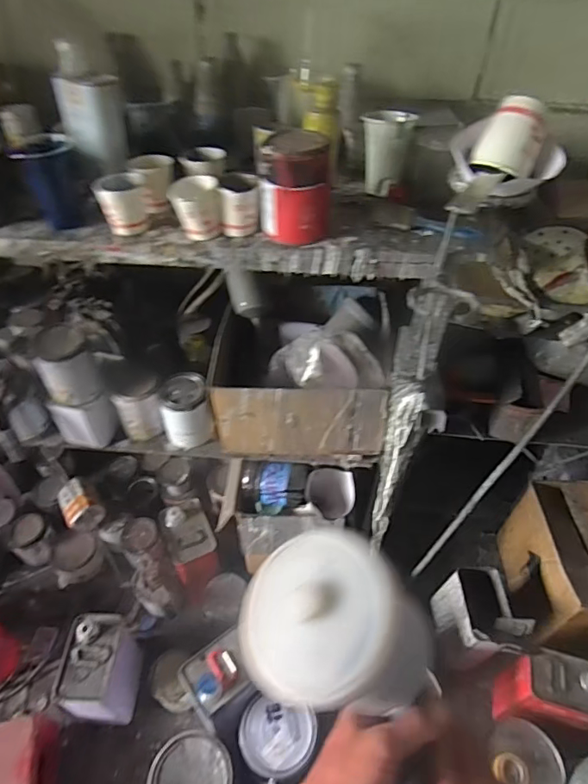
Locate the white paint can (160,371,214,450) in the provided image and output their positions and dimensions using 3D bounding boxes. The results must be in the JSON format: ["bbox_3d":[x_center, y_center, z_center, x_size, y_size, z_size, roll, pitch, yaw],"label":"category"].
[{"bbox_3d":[-0.239,0.049,1.084,0.106,0.144,0.119,-8,47,-10],"label":"white paint can"}]

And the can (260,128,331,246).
[{"bbox_3d":[0.003,-0.319,0.753,0.107,0.138,0.102,1,46,-1],"label":"can"}]

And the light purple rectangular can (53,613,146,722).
[{"bbox_3d":[-0.443,0.649,1.131,0.124,0.252,0.193,4,46,2],"label":"light purple rectangular can"}]

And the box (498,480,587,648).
[{"bbox_3d":[0.721,0.459,1.280,0.195,0.293,0.345,1,46,0],"label":"box"}]

